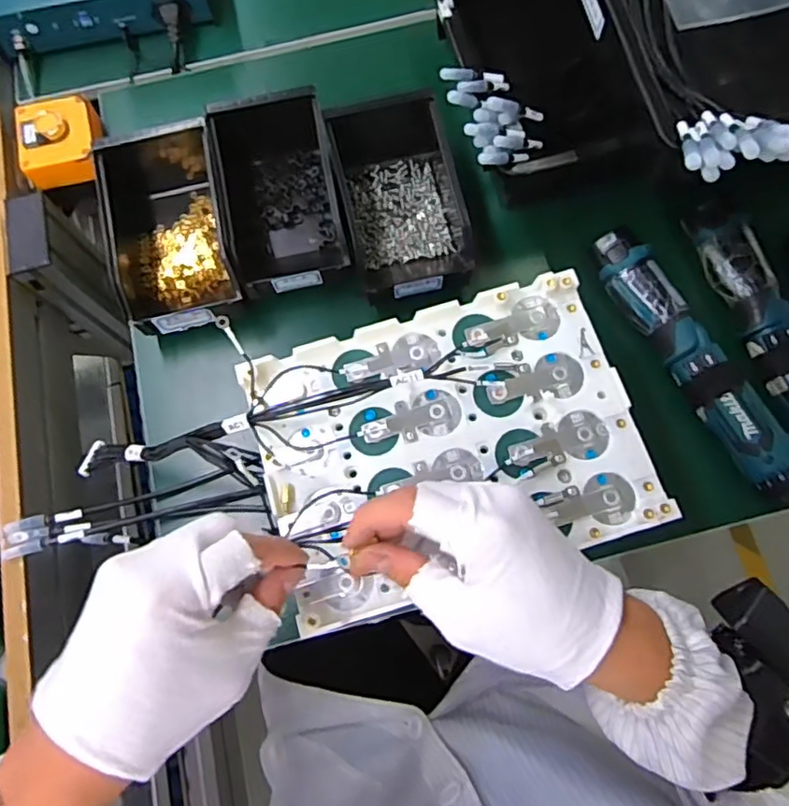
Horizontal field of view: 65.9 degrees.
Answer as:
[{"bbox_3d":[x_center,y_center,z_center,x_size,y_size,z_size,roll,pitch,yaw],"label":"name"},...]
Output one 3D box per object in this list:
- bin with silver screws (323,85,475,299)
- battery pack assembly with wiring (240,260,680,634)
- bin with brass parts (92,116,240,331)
[{"bbox_3d":[0.002,-0.198,0.570,0.106,0.082,0.210,-13,74,-2],"label":"bin with silver screws"},{"bbox_3d":[0.034,0.022,0.384,0.231,0.015,0.172,-17,74,-3],"label":"battery pack assembly with wiring"},{"bbox_3d":[-0.206,-0.166,0.569,0.109,0.080,0.200,-15,74,-2],"label":"bin with brass parts"}]

